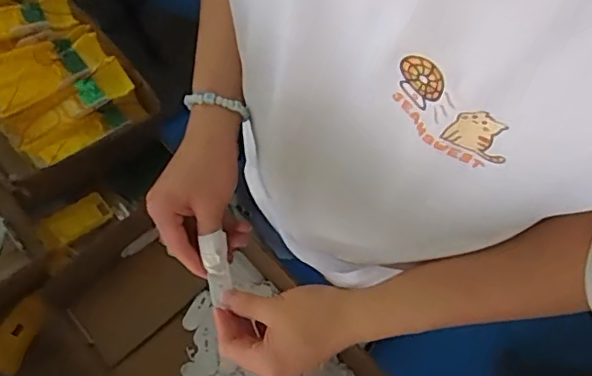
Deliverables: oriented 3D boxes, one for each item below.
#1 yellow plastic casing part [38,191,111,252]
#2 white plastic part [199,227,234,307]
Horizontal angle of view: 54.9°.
[{"bbox_3d":[-0.275,0.042,0.709,0.090,0.018,0.039,-36,94,-30],"label":"yellow plastic casing part"},{"bbox_3d":[-0.068,0.066,0.494,0.021,0.005,0.057,-12,101,-26],"label":"white plastic part"}]

